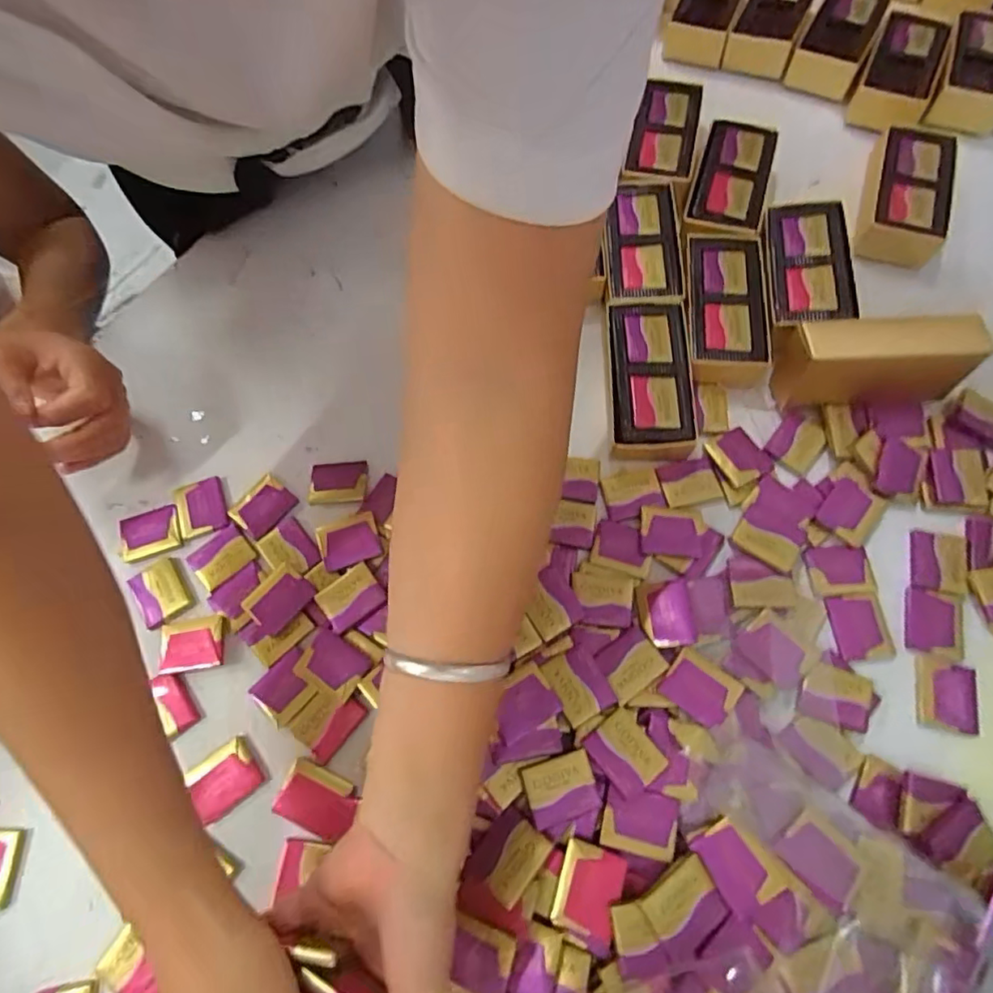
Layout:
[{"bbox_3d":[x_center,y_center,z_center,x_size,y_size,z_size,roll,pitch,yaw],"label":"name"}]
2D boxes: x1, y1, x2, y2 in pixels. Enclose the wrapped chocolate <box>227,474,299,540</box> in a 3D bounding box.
[{"bbox_3d":[-0.165,0.007,0.398,0.032,0.004,0.039,39,76,16],"label":"wrapped chocolate"}]

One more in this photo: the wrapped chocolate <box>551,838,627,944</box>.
[{"bbox_3d":[0.049,0.207,0.299,0.031,0.009,0.039,15,70,9],"label":"wrapped chocolate"}]

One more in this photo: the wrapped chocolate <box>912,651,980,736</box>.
[{"bbox_3d":[0.270,0.118,0.340,0.032,0.005,0.042,8,69,6],"label":"wrapped chocolate"}]

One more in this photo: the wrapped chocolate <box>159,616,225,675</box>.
[{"bbox_3d":[-0.192,0.093,0.359,0.034,0.013,0.033,-11,69,-1],"label":"wrapped chocolate"}]

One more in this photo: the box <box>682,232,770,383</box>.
[{"bbox_3d":[0.169,-0.144,0.428,0.058,0.029,0.116,1,69,3],"label":"box"}]

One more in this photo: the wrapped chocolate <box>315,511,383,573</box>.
[{"bbox_3d":[-0.100,0.030,0.382,0.040,0.004,0.033,-17,69,-4],"label":"wrapped chocolate"}]

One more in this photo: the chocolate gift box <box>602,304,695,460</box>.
[{"bbox_3d":[0.107,-0.080,0.405,0.058,0.031,0.119,-1,69,3],"label":"chocolate gift box"}]

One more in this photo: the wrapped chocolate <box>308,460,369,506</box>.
[{"bbox_3d":[-0.112,-0.010,0.401,0.040,0.006,0.031,-5,69,1],"label":"wrapped chocolate"}]

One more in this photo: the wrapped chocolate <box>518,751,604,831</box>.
[{"bbox_3d":[0.036,0.161,0.312,0.038,0.007,0.032,-17,69,-4],"label":"wrapped chocolate"}]

